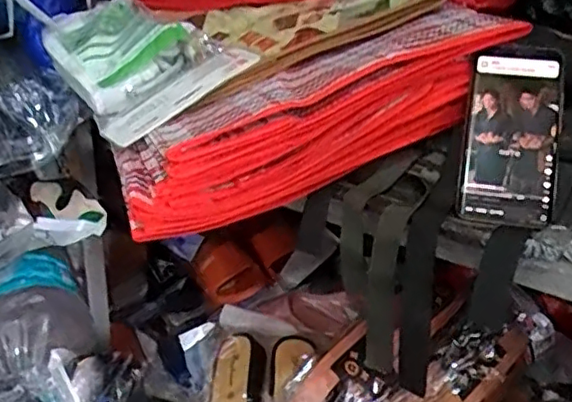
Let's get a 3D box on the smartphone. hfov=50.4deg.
[{"bbox_3d":[0.189,-0.055,0.508,0.074,0.155,0.006,8,-17,12],"label":"smartphone"}]

